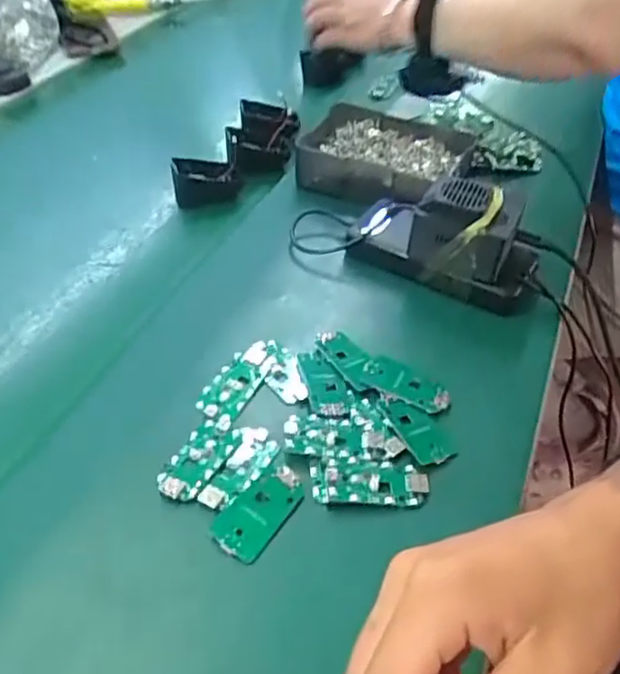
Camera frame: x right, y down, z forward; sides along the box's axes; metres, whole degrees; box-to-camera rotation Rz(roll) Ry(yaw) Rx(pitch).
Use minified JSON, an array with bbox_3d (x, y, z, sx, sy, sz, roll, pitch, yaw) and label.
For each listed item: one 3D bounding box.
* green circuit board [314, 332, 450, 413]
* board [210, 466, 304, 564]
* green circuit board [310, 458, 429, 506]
[{"bbox_3d":[0.048,0.025,0.478,0.106,0.005,0.036,26,49,27],"label":"green circuit board"},{"bbox_3d":[-0.030,0.104,0.397,0.032,0.004,0.061,38,53,12],"label":"board"},{"bbox_3d":[0.037,0.091,0.414,0.071,0.008,0.029,4,45,-4],"label":"green circuit board"}]

